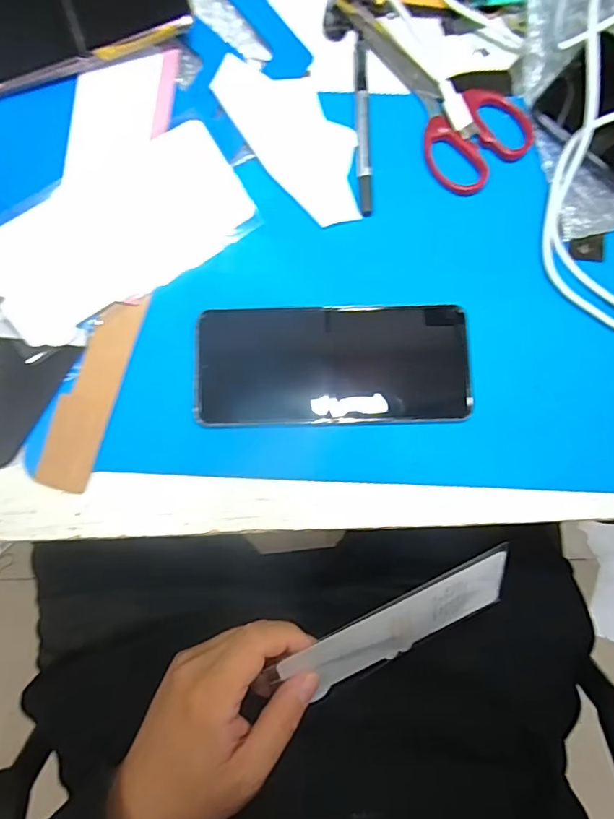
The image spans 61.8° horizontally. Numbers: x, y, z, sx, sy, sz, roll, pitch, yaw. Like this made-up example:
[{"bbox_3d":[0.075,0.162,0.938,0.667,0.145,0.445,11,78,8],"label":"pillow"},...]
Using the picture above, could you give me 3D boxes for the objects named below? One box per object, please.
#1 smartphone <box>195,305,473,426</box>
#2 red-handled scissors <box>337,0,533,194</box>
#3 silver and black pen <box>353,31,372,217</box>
[{"bbox_3d":[0.015,-0.028,0.310,0.160,0.013,0.070,-1,85,0],"label":"smartphone"},{"bbox_3d":[0.075,-0.210,0.330,0.067,0.013,0.153,-39,86,-3],"label":"red-handled scissors"},{"bbox_3d":[0.036,-0.186,0.327,0.009,0.006,0.126,-1,85,0],"label":"silver and black pen"}]

